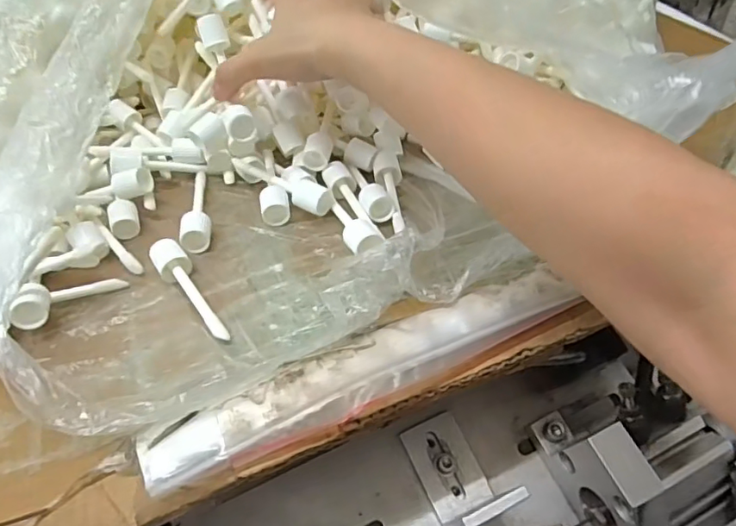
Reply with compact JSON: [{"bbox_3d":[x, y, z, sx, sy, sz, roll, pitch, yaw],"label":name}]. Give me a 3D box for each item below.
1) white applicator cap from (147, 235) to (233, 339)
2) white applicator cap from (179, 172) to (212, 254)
[{"bbox_3d":[-0.101,0.015,0.304,0.018,0.014,0.081,-28,49,-20],"label":"white applicator cap"},{"bbox_3d":[-0.112,-0.039,0.361,0.017,0.018,0.083,-11,46,-4],"label":"white applicator cap"}]

